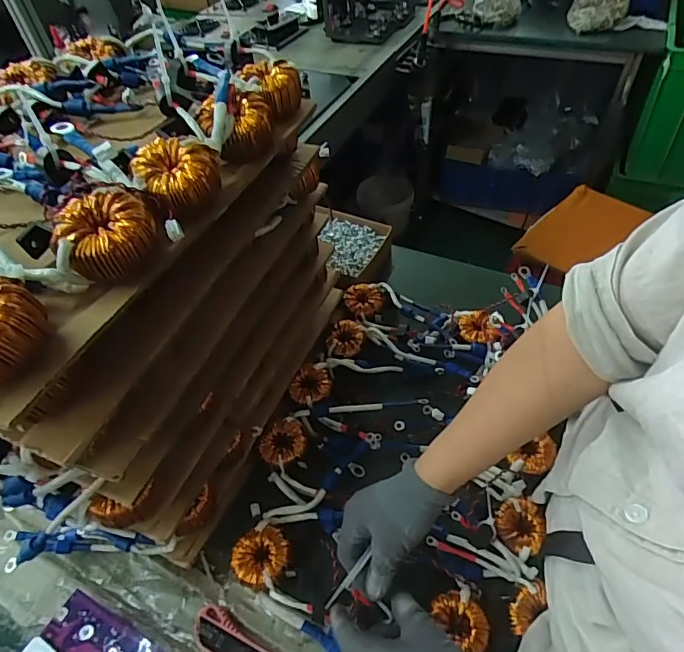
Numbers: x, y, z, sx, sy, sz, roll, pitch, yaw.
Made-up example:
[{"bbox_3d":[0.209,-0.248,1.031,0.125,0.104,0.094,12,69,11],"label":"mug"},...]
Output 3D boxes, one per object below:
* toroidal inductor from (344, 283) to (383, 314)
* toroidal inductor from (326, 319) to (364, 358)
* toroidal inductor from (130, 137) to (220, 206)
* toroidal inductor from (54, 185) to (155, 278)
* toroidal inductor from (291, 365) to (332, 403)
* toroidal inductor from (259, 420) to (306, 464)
[{"bbox_3d":[0.033,-0.042,0.710,0.057,0.016,0.050,-1,50,4],"label":"toroidal inductor"},{"bbox_3d":[0.006,0.017,0.666,0.048,0.018,0.054,7,50,10],"label":"toroidal inductor"},{"bbox_3d":[-0.123,-0.116,0.351,0.059,0.027,0.050,-18,51,-10],"label":"toroidal inductor"},{"bbox_3d":[-0.156,-0.061,0.314,0.057,0.035,0.050,-21,51,-13],"label":"toroidal inductor"},{"bbox_3d":[-0.041,0.080,0.618,0.053,0.022,0.047,-1,50,4],"label":"toroidal inductor"},{"bbox_3d":[-0.072,0.143,0.571,0.055,0.019,0.048,-18,51,-10],"label":"toroidal inductor"}]

